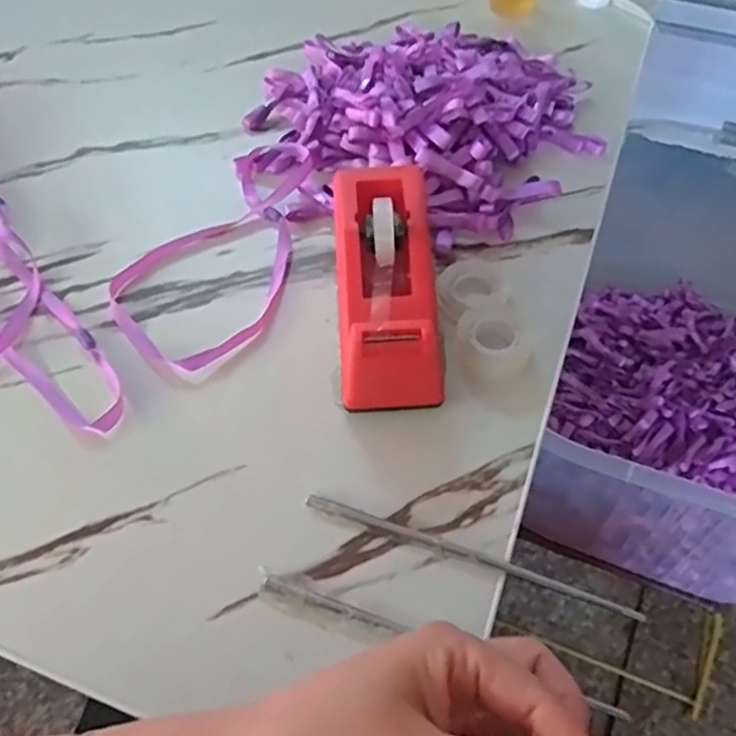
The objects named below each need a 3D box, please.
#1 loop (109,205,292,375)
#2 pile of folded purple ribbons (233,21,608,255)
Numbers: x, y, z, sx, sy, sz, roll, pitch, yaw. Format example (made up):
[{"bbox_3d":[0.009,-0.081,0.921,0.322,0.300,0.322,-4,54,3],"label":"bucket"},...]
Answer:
[{"bbox_3d":[-0.105,-0.060,0.474,0.140,0.009,0.115,-33,60,-21],"label":"loop"},{"bbox_3d":[0.043,-0.213,0.553,0.279,0.051,0.272,15,56,12],"label":"pile of folded purple ribbons"}]

